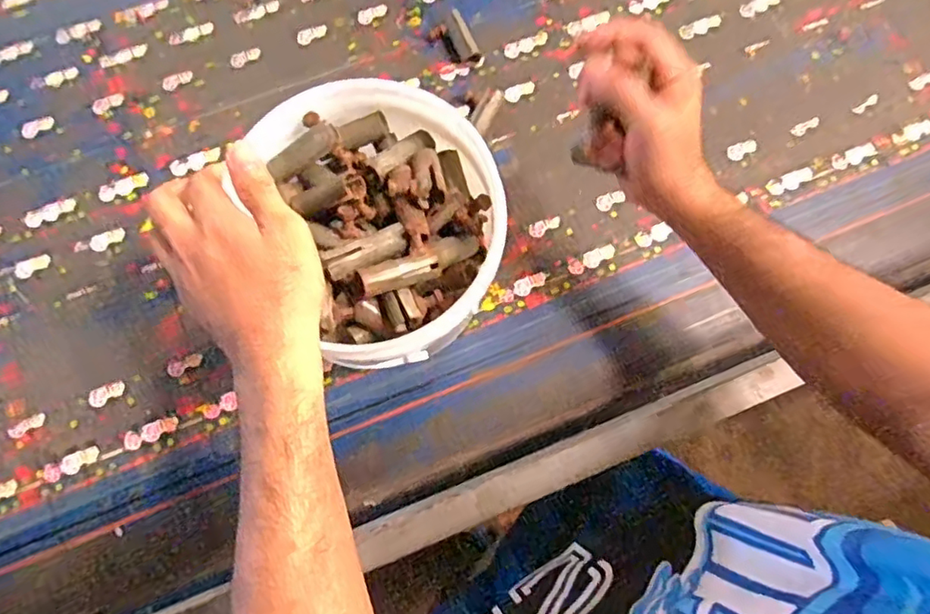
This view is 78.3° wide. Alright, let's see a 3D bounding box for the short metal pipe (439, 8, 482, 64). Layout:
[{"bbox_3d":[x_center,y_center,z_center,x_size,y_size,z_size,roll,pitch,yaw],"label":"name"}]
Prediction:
[{"bbox_3d":[-0.008,-0.290,0.621,0.027,0.021,0.057,-26,75,-6],"label":"short metal pipe"}]

